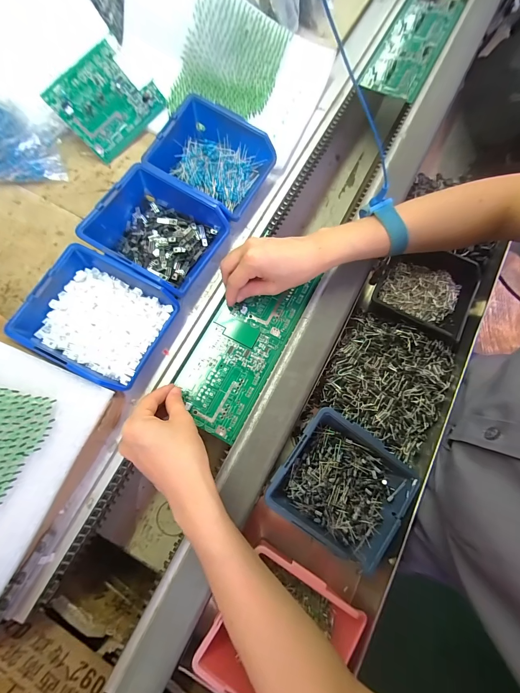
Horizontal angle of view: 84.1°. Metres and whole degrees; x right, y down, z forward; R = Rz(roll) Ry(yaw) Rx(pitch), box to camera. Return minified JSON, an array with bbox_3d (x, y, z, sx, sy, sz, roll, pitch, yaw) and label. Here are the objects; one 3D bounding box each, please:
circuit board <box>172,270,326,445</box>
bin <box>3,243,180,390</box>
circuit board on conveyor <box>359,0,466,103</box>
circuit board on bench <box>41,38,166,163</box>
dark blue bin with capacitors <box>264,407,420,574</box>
[{"bbox_3d":[-0.017,-0.004,0.353,0.097,0.006,0.212,33,78,7],"label":"circuit board"},{"bbox_3d":[-0.176,-0.028,0.316,0.133,0.054,0.118,28,71,-2],"label":"bin"},{"bbox_3d":[0.259,-0.510,0.484,0.092,0.015,0.239,27,77,6],"label":"circuit board on conveyor"},{"bbox_3d":[-0.206,-0.337,0.395,0.127,0.005,0.092,-50,120,-7],"label":"circuit board on bench"},{"bbox_3d":[0.093,0.152,0.316,0.136,0.039,0.120,33,77,7],"label":"dark blue bin with capacitors"}]

